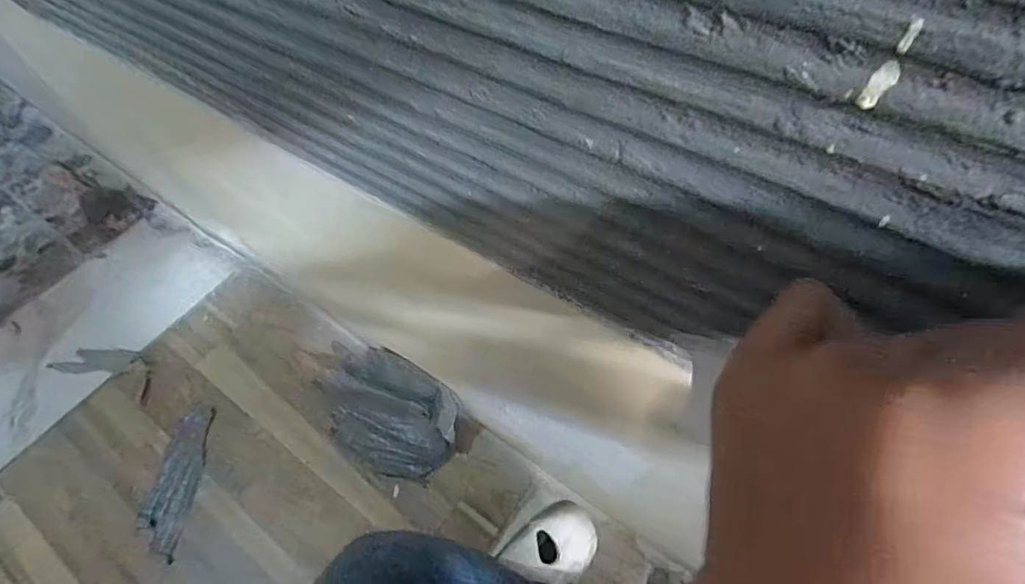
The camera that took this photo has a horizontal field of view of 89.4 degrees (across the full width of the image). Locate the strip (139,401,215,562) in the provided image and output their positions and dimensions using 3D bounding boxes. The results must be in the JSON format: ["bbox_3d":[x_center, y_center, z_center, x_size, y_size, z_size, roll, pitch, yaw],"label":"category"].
[{"bbox_3d":[-0.361,0.199,0.563,0.049,0.005,0.154,-1,58,4],"label":"strip"}]

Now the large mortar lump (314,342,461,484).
[{"bbox_3d":[-0.151,0.122,0.574,0.188,0.060,0.106,33,66,22],"label":"large mortar lump"}]

